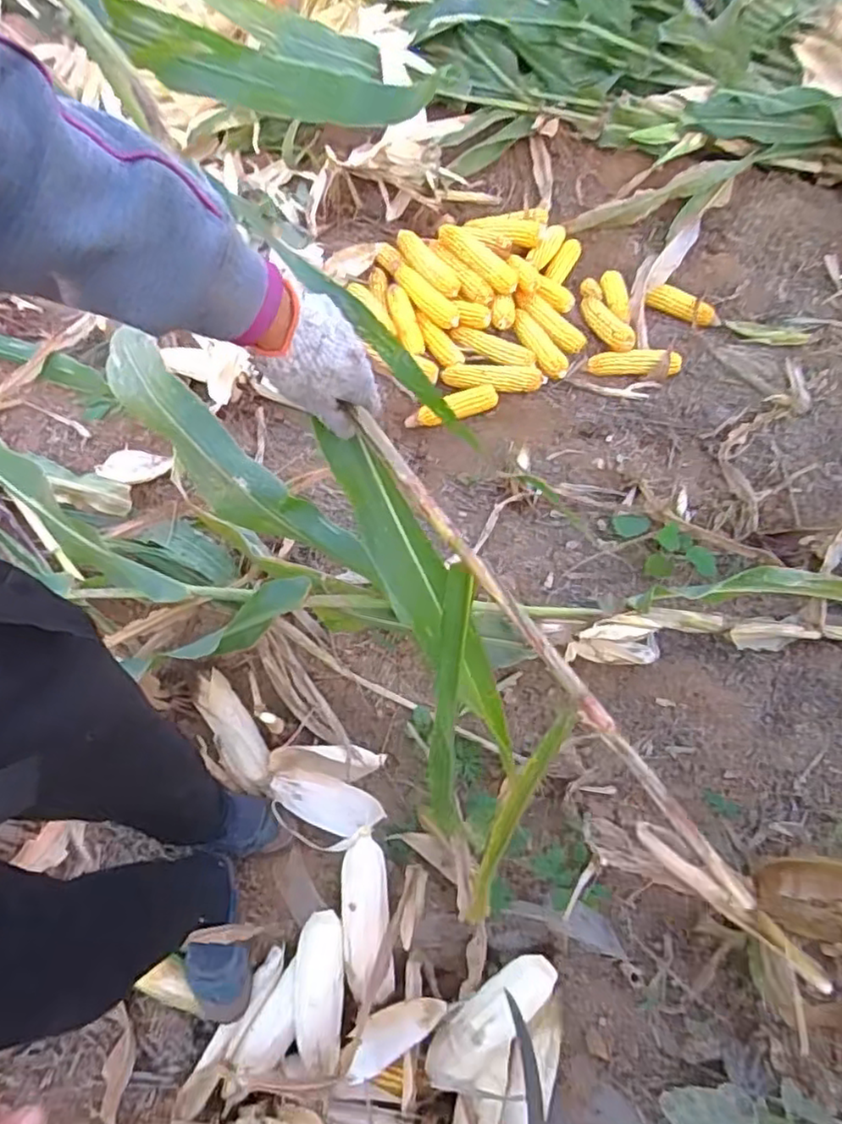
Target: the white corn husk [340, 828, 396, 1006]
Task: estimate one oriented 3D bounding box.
[{"bbox_3d":[-0.082,0.521,0.980,0.069,0.050,0.216,-7,65,-1],"label":"white corn husk"}]

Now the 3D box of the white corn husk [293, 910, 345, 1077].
[{"bbox_3d":[-0.144,0.606,0.940,0.078,0.043,0.194,-6,65,0],"label":"white corn husk"}]

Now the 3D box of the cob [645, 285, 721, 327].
[{"bbox_3d":[0.644,-0.627,1.623,0.185,0.061,0.047,19,67,11],"label":"cob"}]

